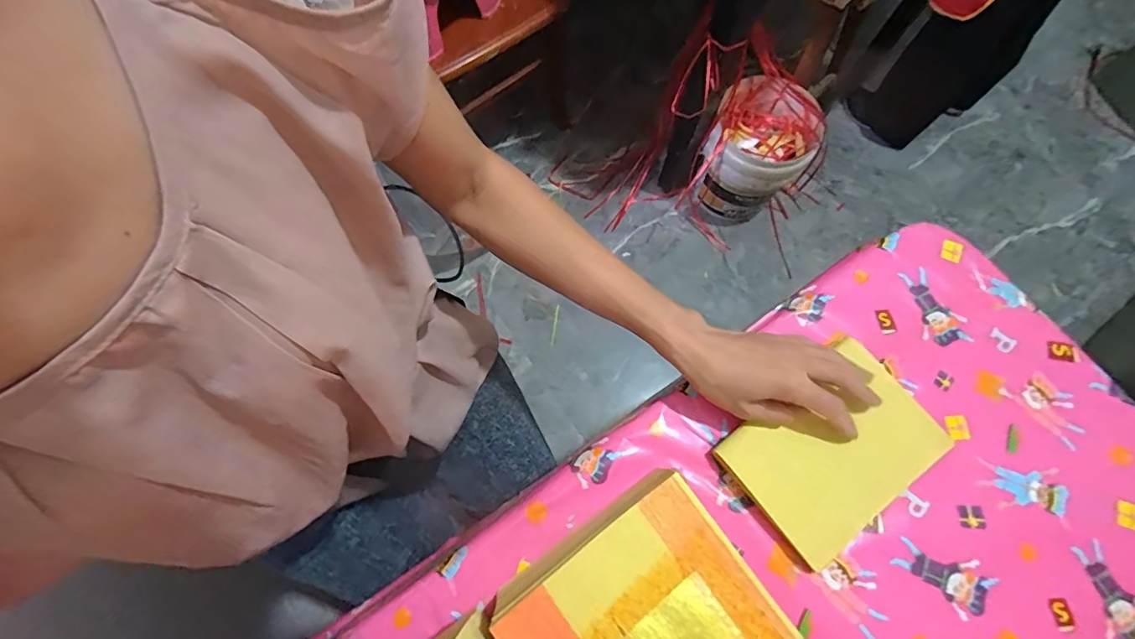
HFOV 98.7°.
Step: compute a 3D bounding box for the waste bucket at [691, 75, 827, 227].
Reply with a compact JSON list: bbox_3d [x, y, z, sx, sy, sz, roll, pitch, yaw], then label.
[{"bbox_3d":[0.456,-0.400,1.222,0.233,0.288,0.211,32,75,9],"label":"waste bucket"}]

